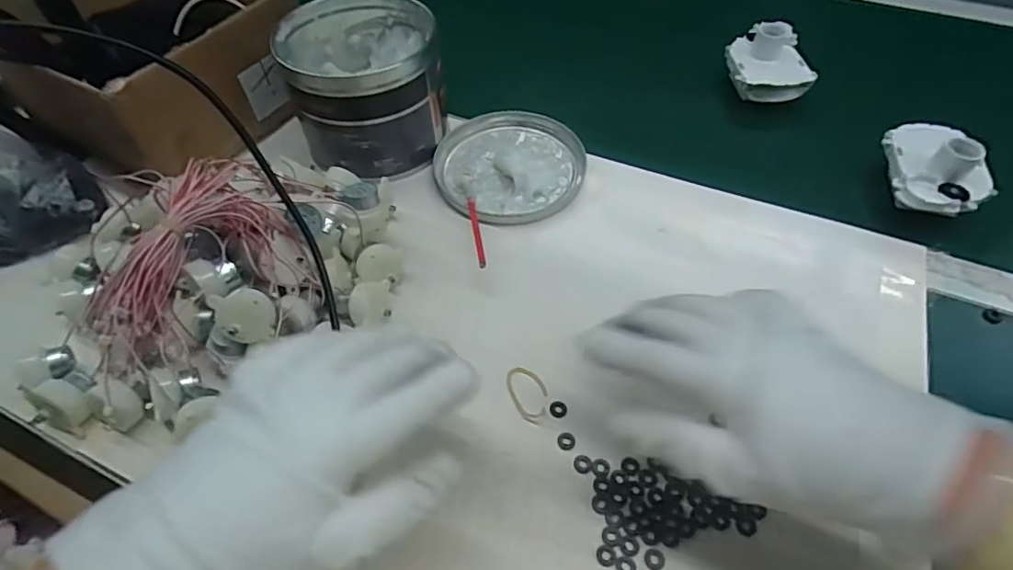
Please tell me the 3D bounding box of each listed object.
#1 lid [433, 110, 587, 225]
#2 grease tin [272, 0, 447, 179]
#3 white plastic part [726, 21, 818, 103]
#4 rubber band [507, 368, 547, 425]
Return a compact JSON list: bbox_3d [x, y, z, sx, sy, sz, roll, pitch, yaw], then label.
[{"bbox_3d":[0.002,-0.107,0.475,0.127,0.019,0.126,-1,53,1],"label":"lid"},{"bbox_3d":[-0.121,-0.173,0.469,0.123,0.108,0.133,-1,53,1],"label":"grease tin"},{"bbox_3d":[0.255,-0.219,0.520,0.070,0.042,0.079,4,53,5],"label":"white plastic part"},{"bbox_3d":[0.014,0.069,0.343,0.023,0.004,0.040,-18,54,-11],"label":"rubber band"}]

